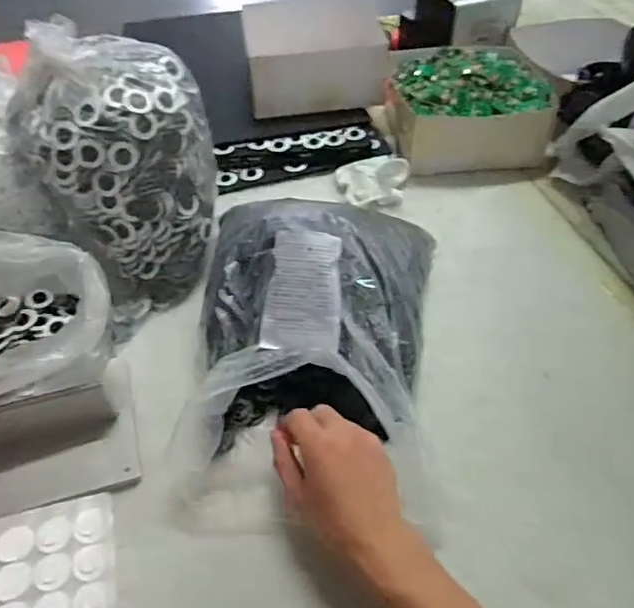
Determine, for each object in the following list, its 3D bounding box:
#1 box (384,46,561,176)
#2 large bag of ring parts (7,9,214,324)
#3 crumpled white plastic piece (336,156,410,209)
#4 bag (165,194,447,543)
[{"bbox_3d":[0.224,-0.305,0.862,0.218,0.097,0.217,-5,47,-4],"label":"box"},{"bbox_3d":[-0.200,-0.143,0.615,0.179,0.226,0.177,-31,54,-25],"label":"large bag of ring parts"},{"bbox_3d":[0.078,-0.175,0.778,0.099,0.042,0.071,0,47,0],"label":"crumpled white plastic piece"},{"bbox_3d":[-0.001,0.025,0.530,0.216,0.128,0.316,5,49,3],"label":"bag"}]

